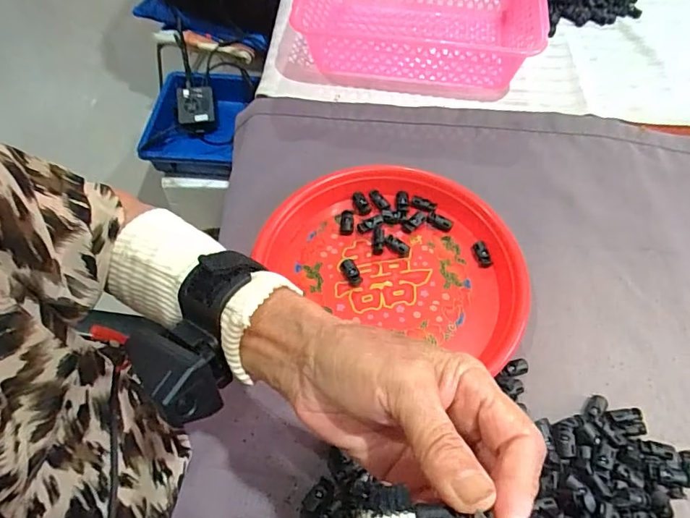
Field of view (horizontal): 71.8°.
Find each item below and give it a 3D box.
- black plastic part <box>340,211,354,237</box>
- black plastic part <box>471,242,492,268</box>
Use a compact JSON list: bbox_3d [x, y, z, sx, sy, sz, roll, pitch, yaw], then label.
[{"bbox_3d":[0.002,-0.039,0.502,0.014,0.007,0.030,4,58,2],"label":"black plastic part"},{"bbox_3d":[0.139,-0.004,0.485,0.012,0.010,0.028,-16,60,-10],"label":"black plastic part"}]

